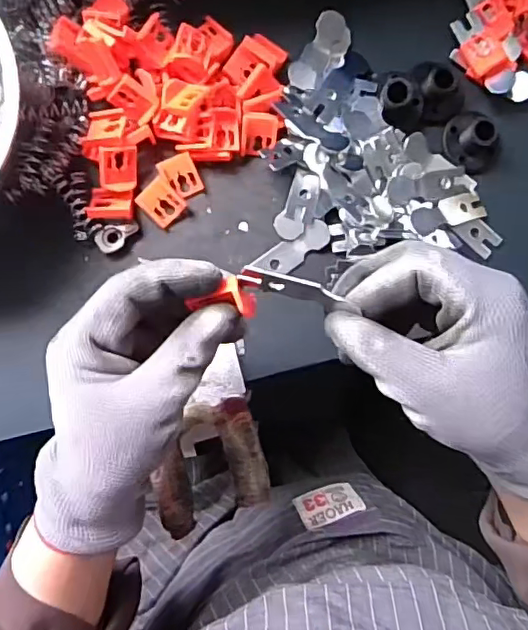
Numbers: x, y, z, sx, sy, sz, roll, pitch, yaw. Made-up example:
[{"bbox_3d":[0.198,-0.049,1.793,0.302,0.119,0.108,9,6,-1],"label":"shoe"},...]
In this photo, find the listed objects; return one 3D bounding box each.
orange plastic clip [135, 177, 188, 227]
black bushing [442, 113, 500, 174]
[{"bbox_3d":[-0.071,-0.078,0.392,0.029,0.004,0.025,42,86,-3],"label":"orange plastic clip"},{"bbox_3d":[0.160,-0.129,0.409,0.045,0.025,0.045,0,89,-5],"label":"black bushing"}]

